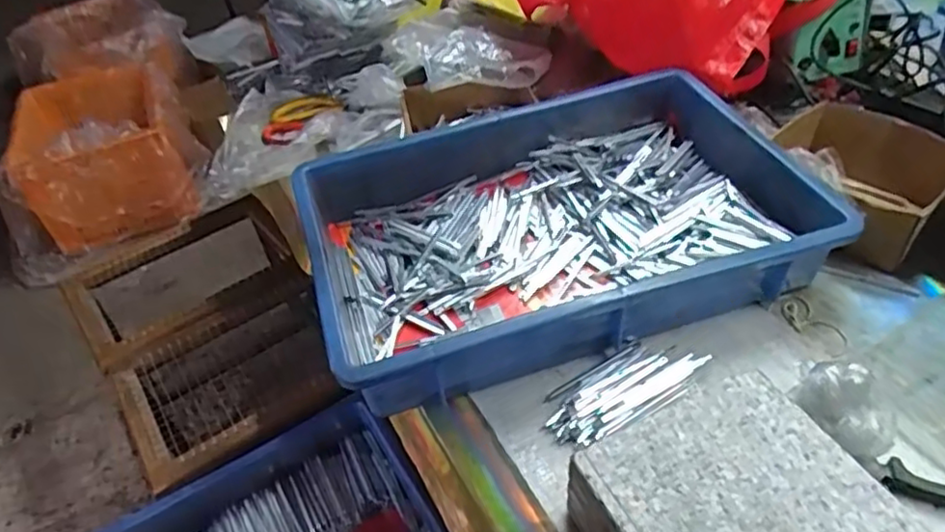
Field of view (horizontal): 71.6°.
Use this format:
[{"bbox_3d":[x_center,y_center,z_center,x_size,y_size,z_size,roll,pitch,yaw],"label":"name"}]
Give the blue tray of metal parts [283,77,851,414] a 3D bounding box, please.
[{"bbox_3d":[0.074,-0.043,0.620,0.438,0.085,0.306,-17,43,-9],"label":"blue tray of metal parts"}]

